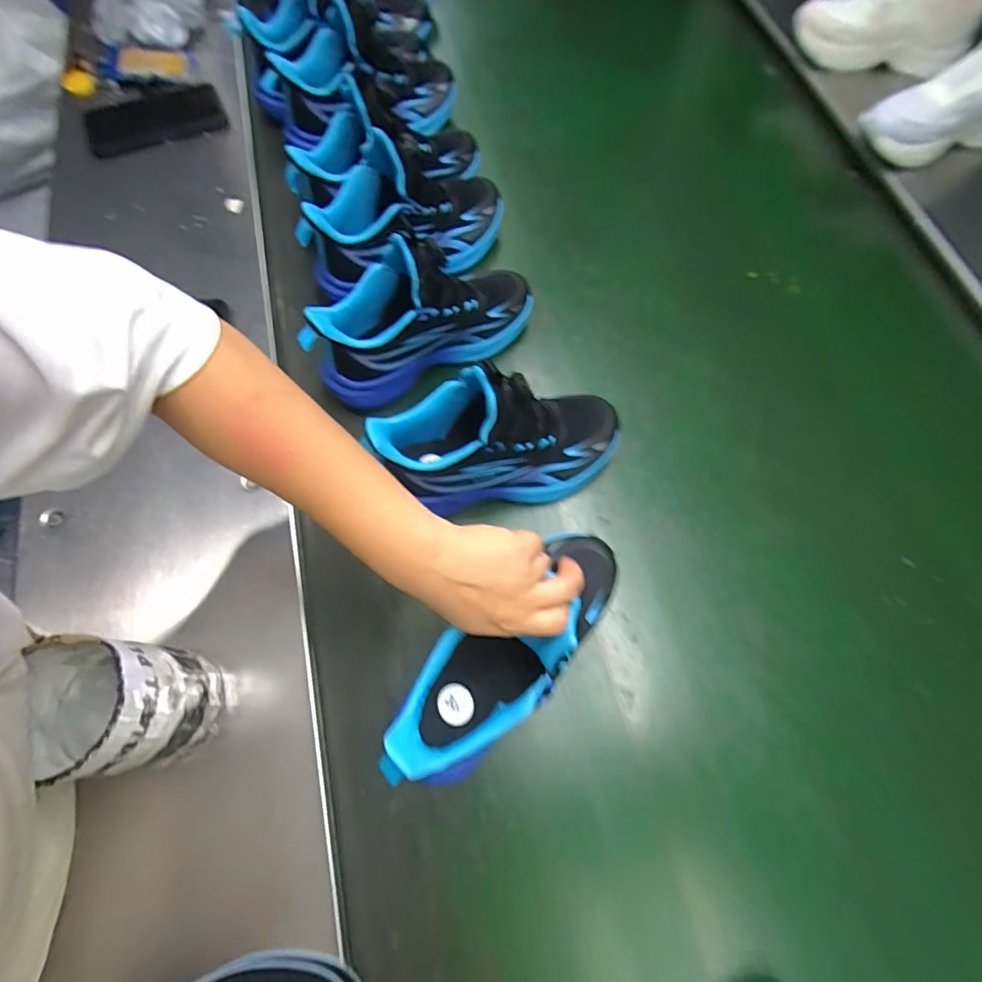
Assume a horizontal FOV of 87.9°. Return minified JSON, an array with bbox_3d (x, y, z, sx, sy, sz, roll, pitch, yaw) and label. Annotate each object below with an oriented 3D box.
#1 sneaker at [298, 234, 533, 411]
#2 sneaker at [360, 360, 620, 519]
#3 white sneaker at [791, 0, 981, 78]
[{"bbox_3d":[-0.064,-0.175,0.500,0.232,0.137,0.079,-28,71,-11],"label":"sneaker"},{"bbox_3d":[0.011,-0.046,0.445,0.223,0.140,0.084,-11,68,-5],"label":"sneaker"},{"bbox_3d":[0.576,-0.694,0.747,0.250,0.149,0.092,1,68,0],"label":"white sneaker"}]

